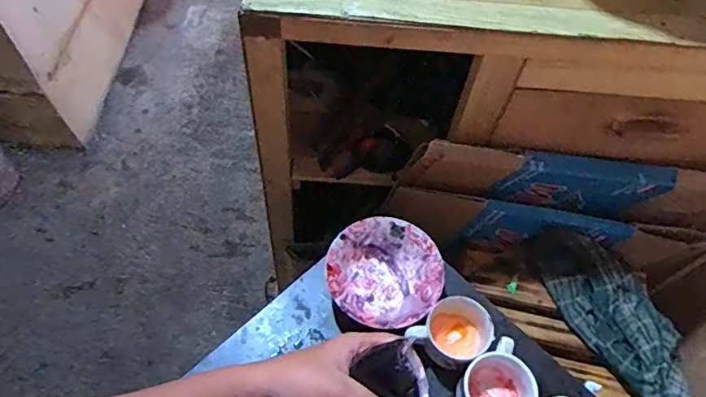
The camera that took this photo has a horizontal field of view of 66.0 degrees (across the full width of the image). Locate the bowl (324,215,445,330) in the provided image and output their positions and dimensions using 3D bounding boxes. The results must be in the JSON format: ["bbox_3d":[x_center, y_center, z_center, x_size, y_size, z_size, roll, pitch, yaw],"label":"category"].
[{"bbox_3d":[0.041,0.104,0.734,0.150,0.053,0.144,1,61,-1],"label":"bowl"}]

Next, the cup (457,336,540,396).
[{"bbox_3d":[0.175,0.233,0.658,0.084,0.061,0.084,1,61,-1],"label":"cup"}]

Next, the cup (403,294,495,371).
[{"bbox_3d":[0.128,0.172,0.692,0.101,0.064,0.080,-39,69,-21],"label":"cup"}]

